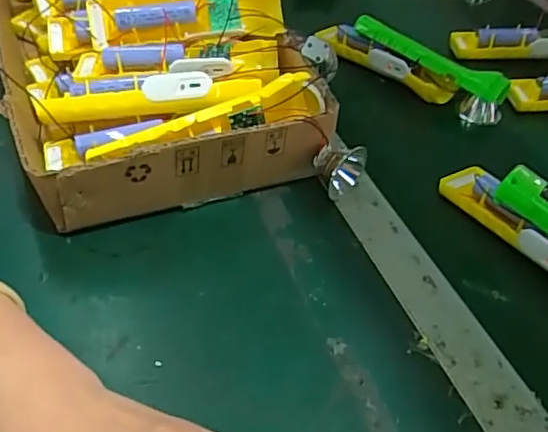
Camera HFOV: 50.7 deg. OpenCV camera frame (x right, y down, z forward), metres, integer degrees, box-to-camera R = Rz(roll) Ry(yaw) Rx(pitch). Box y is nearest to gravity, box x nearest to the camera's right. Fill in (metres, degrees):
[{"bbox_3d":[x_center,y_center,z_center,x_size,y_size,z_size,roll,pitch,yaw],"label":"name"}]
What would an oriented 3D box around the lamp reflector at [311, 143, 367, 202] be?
[{"bbox_3d":[0.050,-0.036,0.443,0.026,0.040,0.041,38,98,36],"label":"lamp reflector"}]

